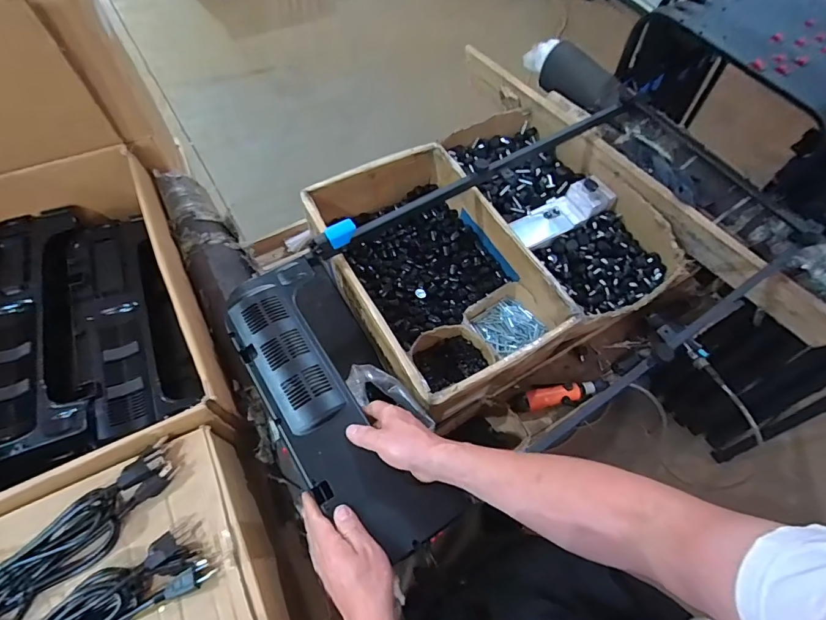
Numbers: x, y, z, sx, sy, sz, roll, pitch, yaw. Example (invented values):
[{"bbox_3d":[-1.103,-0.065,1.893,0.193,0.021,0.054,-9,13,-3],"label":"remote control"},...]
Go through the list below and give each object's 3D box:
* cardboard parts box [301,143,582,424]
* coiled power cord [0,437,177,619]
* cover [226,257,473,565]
[{"bbox_3d":[0.036,-0.079,0.906,0.355,0.162,0.536,-26,67,-16],"label":"cardboard parts box"},{"bbox_3d":[-0.484,0.301,0.492,0.405,0.038,0.125,-25,67,-15],"label":"coiled power cord"},{"bbox_3d":[-0.133,0.130,0.641,0.172,0.046,0.472,-32,71,-18],"label":"cover"}]

